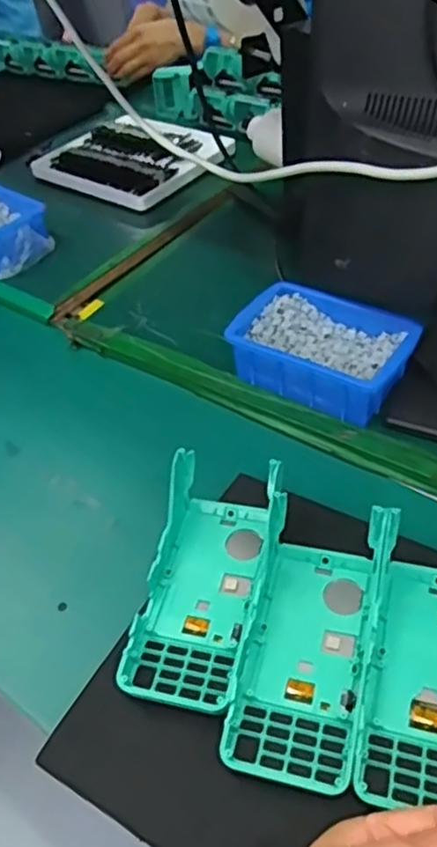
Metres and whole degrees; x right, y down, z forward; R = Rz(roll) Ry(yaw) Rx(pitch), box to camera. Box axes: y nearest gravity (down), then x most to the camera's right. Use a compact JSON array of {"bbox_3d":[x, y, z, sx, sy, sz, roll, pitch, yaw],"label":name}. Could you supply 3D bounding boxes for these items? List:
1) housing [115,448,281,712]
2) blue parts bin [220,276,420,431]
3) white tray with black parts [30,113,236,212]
[{"bbox_3d":[-0.012,0.098,0.438,0.078,0.048,0.159,9,47,15],"label":"housing"},{"bbox_3d":[0.094,-0.067,0.580,0.146,0.049,0.104,22,52,26],"label":"blue parts bin"},{"bbox_3d":[-0.114,-0.381,0.929,0.226,0.029,0.209,33,61,30],"label":"white tray with black parts"}]

